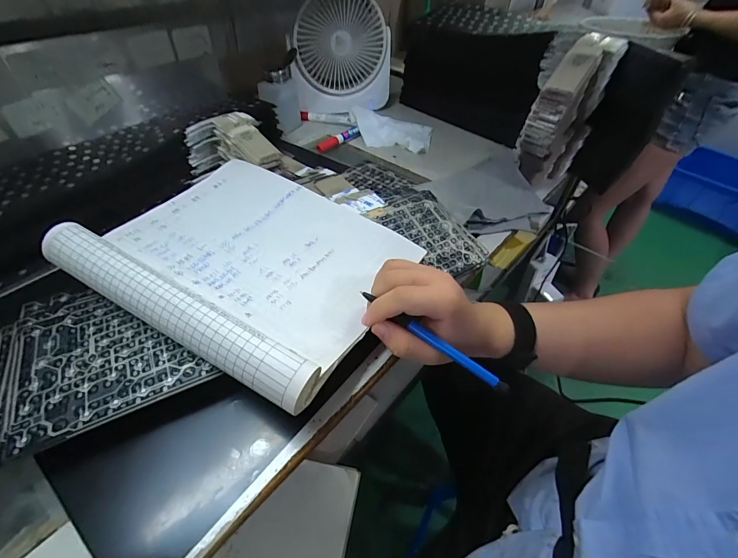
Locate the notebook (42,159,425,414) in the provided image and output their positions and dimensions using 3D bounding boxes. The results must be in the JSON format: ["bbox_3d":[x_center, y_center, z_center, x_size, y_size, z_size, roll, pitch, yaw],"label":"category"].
[{"bbox_3d":[-0.121,-0.036,0.356,0.291,0.028,0.233,24,47,17],"label":"notebook"}]

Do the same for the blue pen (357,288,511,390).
[{"bbox_3d":[0.053,0.050,0.288,0.139,0.009,0.009,34,49,4],"label":"blue pen"}]

